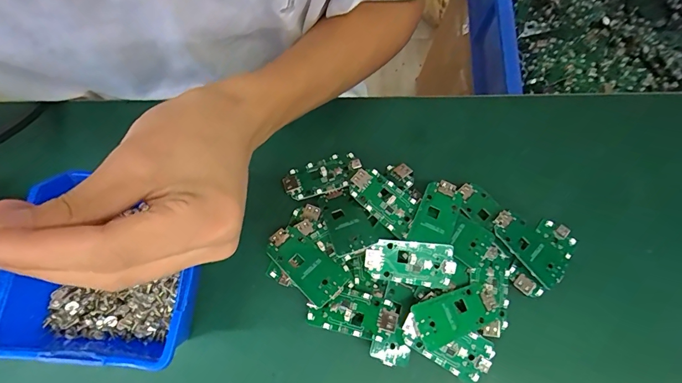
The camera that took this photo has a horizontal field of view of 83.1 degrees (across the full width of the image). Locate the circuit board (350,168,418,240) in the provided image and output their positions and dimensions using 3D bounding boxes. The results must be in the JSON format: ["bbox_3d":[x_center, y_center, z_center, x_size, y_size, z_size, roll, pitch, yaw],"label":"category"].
[{"bbox_3d":[0.033,0.006,0.295,0.057,0.006,0.031,43,75,11],"label":"circuit board"}]

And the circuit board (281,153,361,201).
[{"bbox_3d":[-0.015,-0.012,0.314,0.062,0.007,0.031,-20,75,-9],"label":"circuit board"}]

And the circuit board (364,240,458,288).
[{"bbox_3d":[0.050,0.051,0.279,0.064,0.004,0.031,8,90,-3],"label":"circuit board"}]

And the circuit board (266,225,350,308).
[{"bbox_3d":[-0.026,0.052,0.278,0.063,0.004,0.031,42,63,18],"label":"circuit board"}]

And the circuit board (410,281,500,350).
[{"bbox_3d":[0.080,0.086,0.272,0.059,0.010,0.032,-21,76,-9],"label":"circuit board"}]

